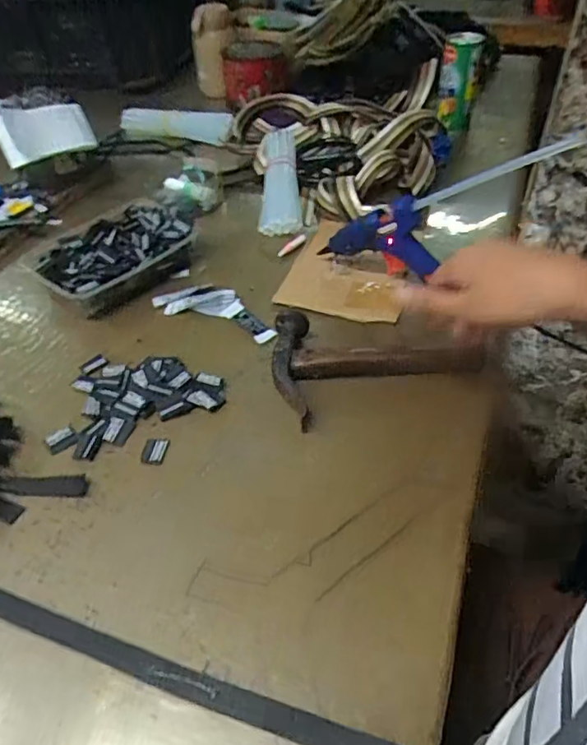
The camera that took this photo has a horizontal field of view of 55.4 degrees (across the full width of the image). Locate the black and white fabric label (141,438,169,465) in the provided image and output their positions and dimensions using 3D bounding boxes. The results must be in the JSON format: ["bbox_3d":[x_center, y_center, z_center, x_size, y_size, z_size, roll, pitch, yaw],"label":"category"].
[{"bbox_3d":[-0.111,0.062,0.445,0.019,0.004,0.025,8,46,10],"label":"black and white fabric label"}]

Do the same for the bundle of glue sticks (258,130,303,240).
[{"bbox_3d":[-0.019,-0.252,0.717,0.049,0.035,0.211,-3,46,-1],"label":"bundle of glue sticks"}]

